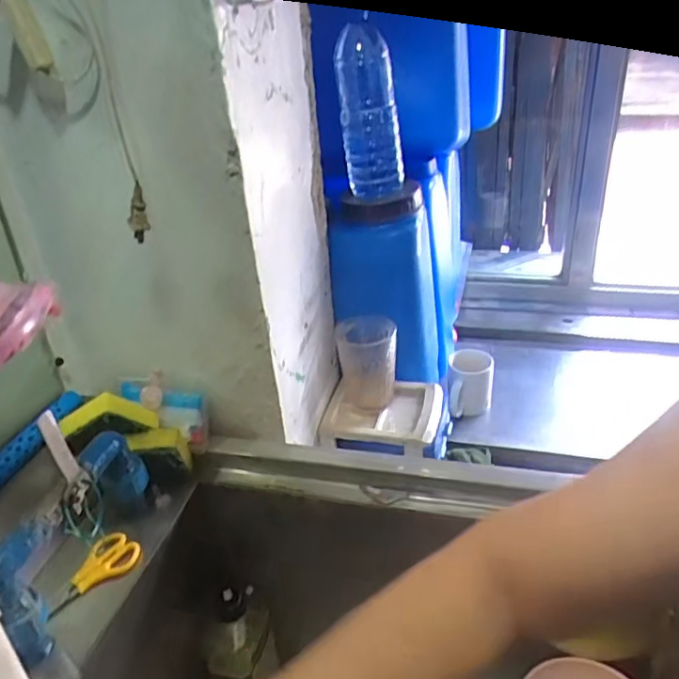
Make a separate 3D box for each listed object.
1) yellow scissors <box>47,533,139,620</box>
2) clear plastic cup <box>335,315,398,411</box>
[{"bbox_3d":[-0.240,0.226,0.563,0.046,0.015,0.092,19,37,35],"label":"yellow scissors"},{"bbox_3d":[0.041,0.036,0.871,0.084,0.119,0.087,-7,30,-4],"label":"clear plastic cup"}]

